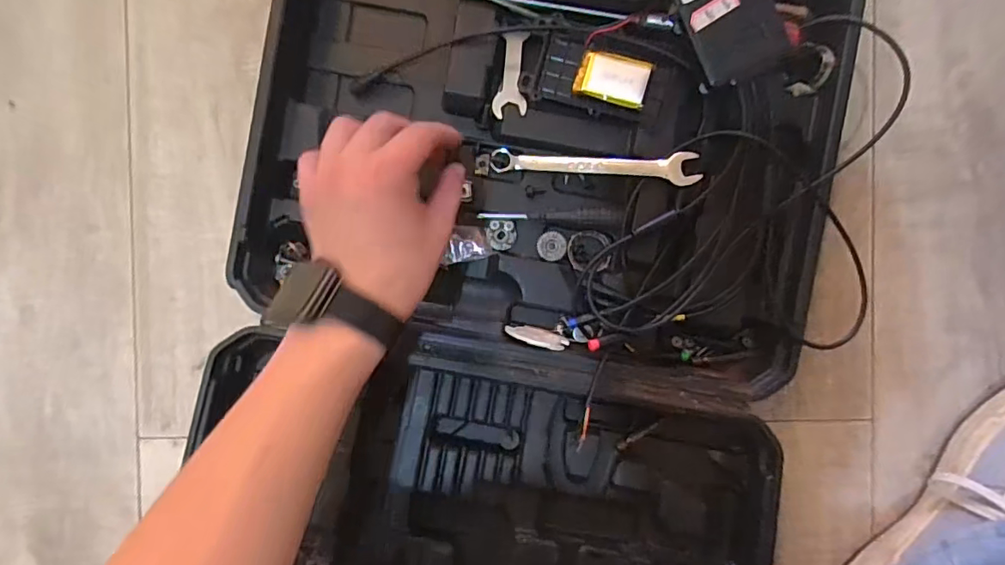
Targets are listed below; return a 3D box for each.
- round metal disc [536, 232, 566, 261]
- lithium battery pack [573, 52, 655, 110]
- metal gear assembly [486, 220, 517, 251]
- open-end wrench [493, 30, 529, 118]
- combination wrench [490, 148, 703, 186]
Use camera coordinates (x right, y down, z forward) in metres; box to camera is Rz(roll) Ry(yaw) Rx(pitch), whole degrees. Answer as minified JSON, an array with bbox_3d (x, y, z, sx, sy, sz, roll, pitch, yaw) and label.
[{"bbox_3d":[0.039,-0.028,0.416,0.023,0.004,0.023,0,92,-1],"label":"round metal disc"},{"bbox_3d":[0.082,-0.150,0.390,0.052,0.015,0.034,19,91,0],"label":"lithium battery pack"},{"bbox_3d":[-0.001,-0.037,0.415,0.024,0.005,0.023,0,92,-1],"label":"metal gear assembly"},{"bbox_3d":[0.007,-0.159,0.404,0.024,0.011,0.067,5,92,-1],"label":"open-end wrench"},{"bbox_3d":[0.067,-0.089,0.399,0.153,0.012,0.021,6,92,13],"label":"combination wrench"}]

